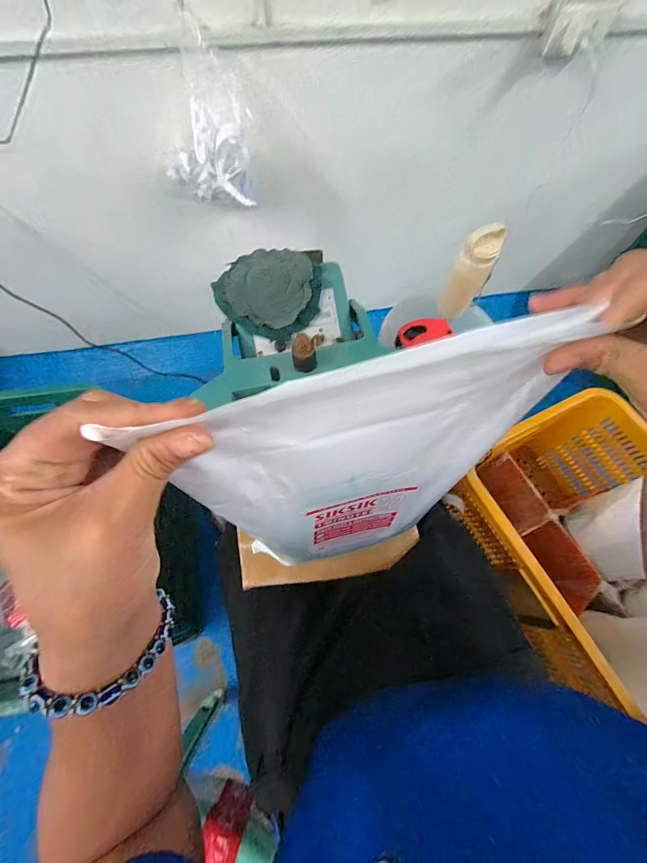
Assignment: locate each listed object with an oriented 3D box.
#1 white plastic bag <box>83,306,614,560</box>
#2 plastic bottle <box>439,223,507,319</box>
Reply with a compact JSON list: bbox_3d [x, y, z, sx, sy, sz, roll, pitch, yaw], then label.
[{"bbox_3d":[0.024,0.040,0.243,0.216,0.256,0.050,-16,67,-8],"label":"white plastic bag"},{"bbox_3d":[0.292,-0.311,0.686,0.064,0.187,0.050,31,69,13],"label":"plastic bottle"}]

